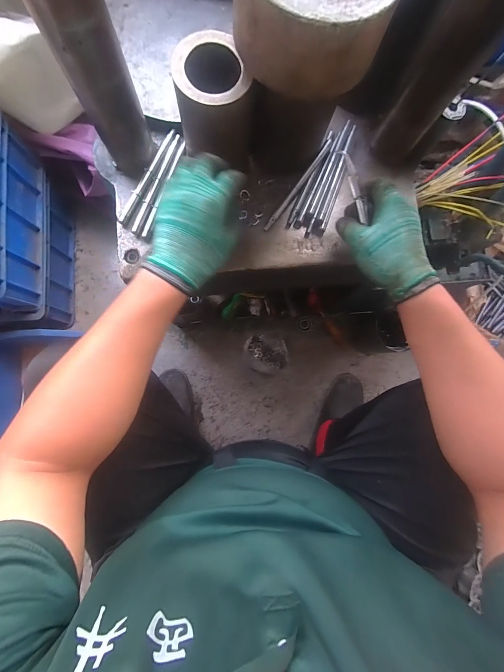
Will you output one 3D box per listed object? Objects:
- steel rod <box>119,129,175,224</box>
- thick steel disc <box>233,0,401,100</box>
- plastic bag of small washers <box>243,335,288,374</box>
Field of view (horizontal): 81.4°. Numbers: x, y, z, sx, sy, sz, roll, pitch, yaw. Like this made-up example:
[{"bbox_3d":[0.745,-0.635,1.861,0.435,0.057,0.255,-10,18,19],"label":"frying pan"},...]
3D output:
[{"bbox_3d":[-0.150,-0.233,0.424,0.012,0.008,0.156,26,83,-1],"label":"steel rod"},{"bbox_3d":[0.058,-0.312,0.270,0.139,0.064,0.145,0,84,-4],"label":"thick steel disc"},{"bbox_3d":[0.039,0.051,0.850,0.124,0.052,0.114,3,83,-4],"label":"plastic bag of small washers"}]

